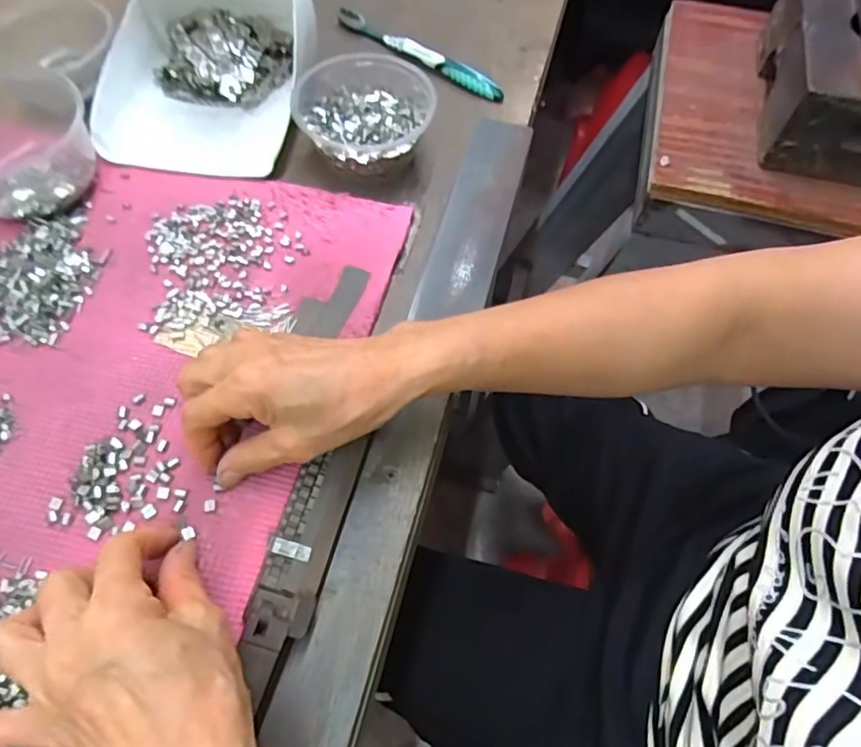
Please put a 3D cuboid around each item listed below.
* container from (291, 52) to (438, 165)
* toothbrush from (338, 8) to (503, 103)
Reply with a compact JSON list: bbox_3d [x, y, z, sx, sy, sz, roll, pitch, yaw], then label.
[{"bbox_3d":[-0.051,-0.199,0.459,0.101,0.047,0.097,0,61,-1],"label":"container"},{"bbox_3d":[-0.012,-0.295,0.535,0.182,0.016,0.009,34,66,16],"label":"toothbrush"}]

